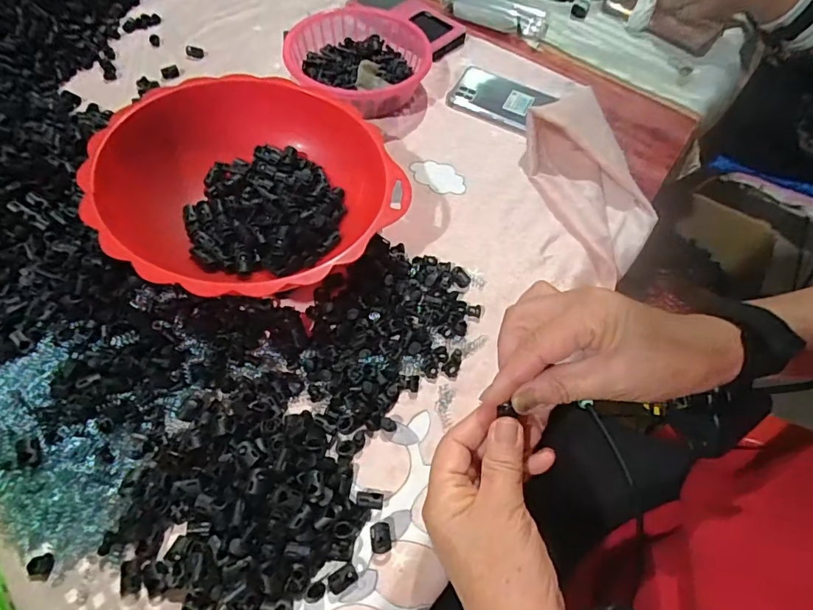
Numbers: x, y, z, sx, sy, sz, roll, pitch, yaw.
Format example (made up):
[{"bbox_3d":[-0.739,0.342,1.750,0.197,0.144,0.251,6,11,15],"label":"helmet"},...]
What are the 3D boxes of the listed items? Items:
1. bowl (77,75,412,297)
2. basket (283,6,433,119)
[{"bbox_3d":[-0.140,-0.097,0.441,0.241,0.093,0.231,2,60,-3],"label":"bowl"},{"bbox_3d":[-0.058,-0.297,0.590,0.168,0.046,0.190,9,59,1],"label":"basket"}]

